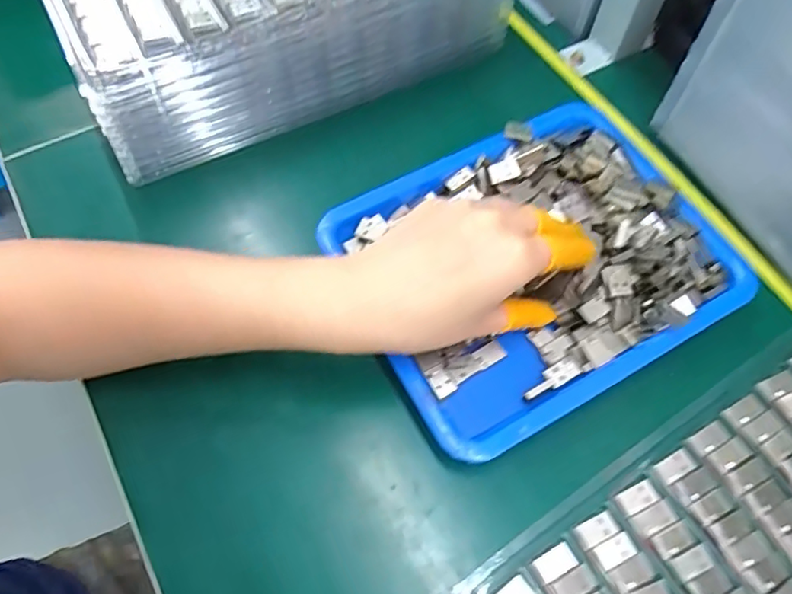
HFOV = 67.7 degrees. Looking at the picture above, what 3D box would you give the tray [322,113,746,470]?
[{"bbox_3d":[0.082,-0.022,0.355,0.207,0.028,0.172,-27,65,-12],"label":"tray"}]

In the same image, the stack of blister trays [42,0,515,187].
[{"bbox_3d":[-0.084,-0.219,0.427,0.294,0.088,0.167,-26,65,-11],"label":"stack of blister trays"}]

